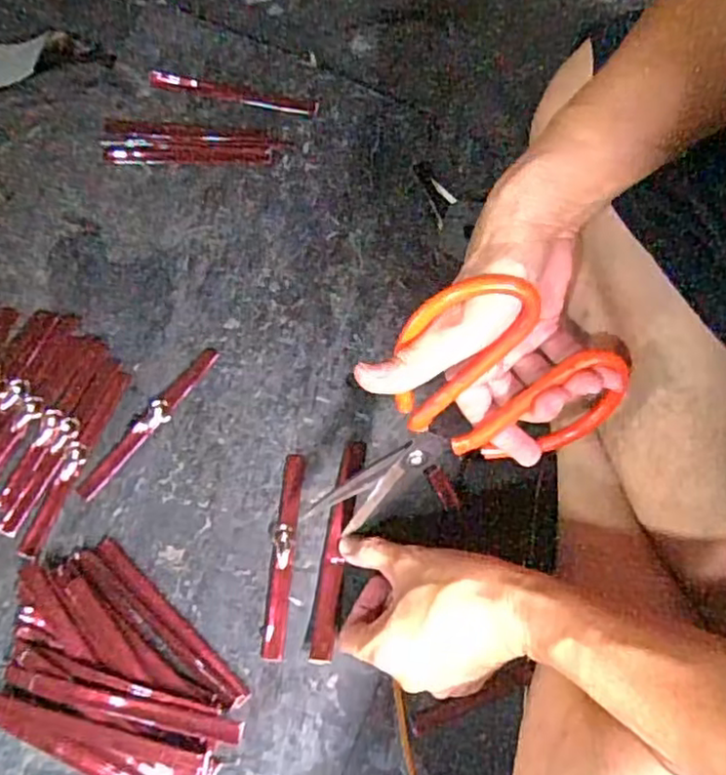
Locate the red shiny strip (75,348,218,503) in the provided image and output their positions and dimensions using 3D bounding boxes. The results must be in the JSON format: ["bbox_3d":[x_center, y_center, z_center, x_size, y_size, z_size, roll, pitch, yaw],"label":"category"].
[{"bbox_3d":[-0.159,0.024,0.496,0.019,0.011,0.139,39,72,14],"label":"red shiny strip"}]

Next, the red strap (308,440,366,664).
[{"bbox_3d":[-0.018,0.112,0.471,0.017,0.013,0.151,8,72,3],"label":"red strap"}]

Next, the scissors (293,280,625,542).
[{"bbox_3d":[0.042,0.016,0.395,0.211,0.142,0.018,-28,38,18],"label":"scissors"}]

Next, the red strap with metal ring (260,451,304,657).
[{"bbox_3d":[-0.057,0.117,0.471,0.018,0.004,0.139,5,67,1],"label":"red strap with metal ring"}]

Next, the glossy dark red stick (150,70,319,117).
[{"bbox_3d":[-0.111,-0.252,0.569,0.143,0.006,0.017,10,68,3],"label":"glossy dark red stick"}]

